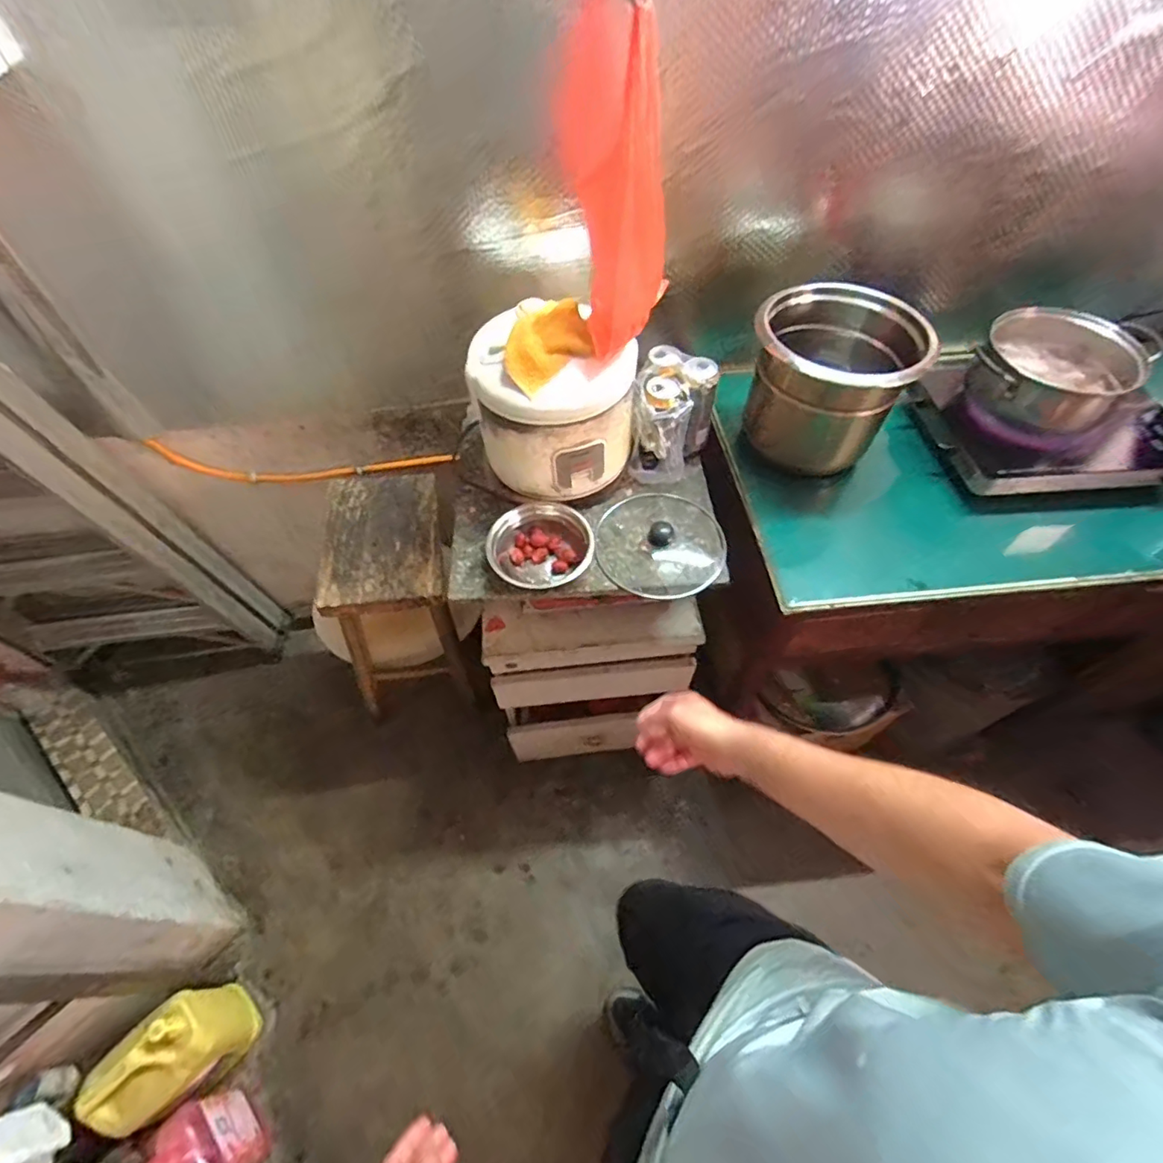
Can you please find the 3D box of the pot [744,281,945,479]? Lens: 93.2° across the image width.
[{"bbox_3d":[0.413,-0.343,0.962,0.254,0.250,0.249,-39,64,-23],"label":"pot"}]

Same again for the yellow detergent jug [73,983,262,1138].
[{"bbox_3d":[-0.762,0.893,1.034,0.145,0.272,0.198,39,64,23],"label":"yellow detergent jug"}]

